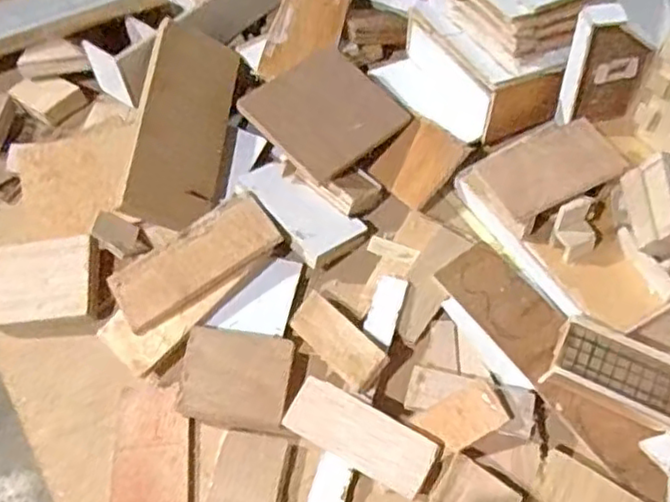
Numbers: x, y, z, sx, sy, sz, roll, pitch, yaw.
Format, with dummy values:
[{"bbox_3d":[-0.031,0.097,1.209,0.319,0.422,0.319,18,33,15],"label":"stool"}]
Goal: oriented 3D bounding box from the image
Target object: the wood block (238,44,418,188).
[{"bbox_3d":[-0.007,-0.115,0.540,0.103,0.007,0.103,-38,72,-22],"label":"wood block"}]

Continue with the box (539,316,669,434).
[{"bbox_3d":[0.194,0.083,0.426,0.105,0.024,0.046,22,62,18],"label":"box"}]

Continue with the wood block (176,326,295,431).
[{"bbox_3d":[-0.067,0.086,0.456,0.071,0.014,0.065,5,58,8],"label":"wood block"}]

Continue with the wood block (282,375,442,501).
[{"bbox_3d":[0.017,0.117,0.426,0.098,0.011,0.040,26,63,19],"label":"wood block"}]

